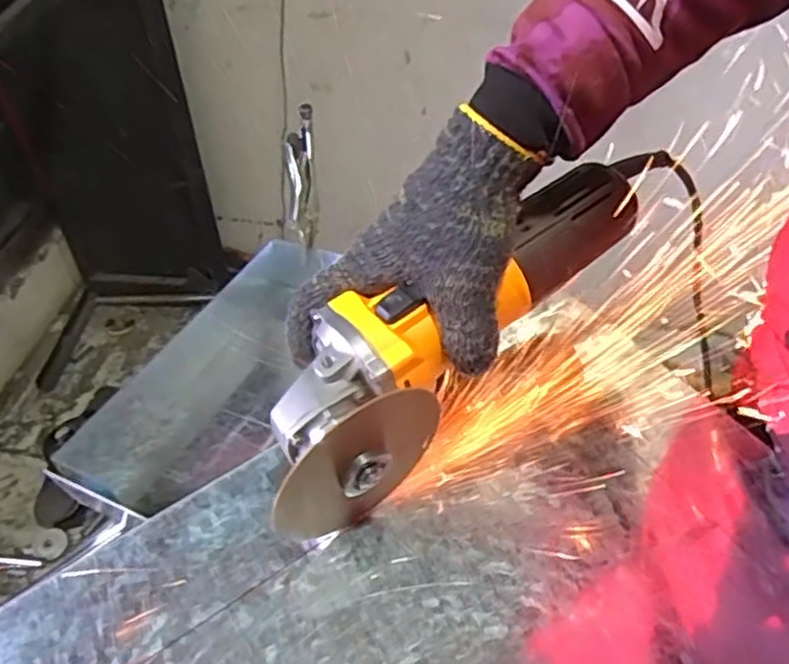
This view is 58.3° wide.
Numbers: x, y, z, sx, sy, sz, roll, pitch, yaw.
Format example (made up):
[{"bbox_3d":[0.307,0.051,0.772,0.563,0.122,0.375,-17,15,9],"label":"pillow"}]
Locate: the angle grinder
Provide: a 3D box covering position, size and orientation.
[{"bbox_3d":[0.035,0.003,0.416,0.281,0.088,0.080,-40,57,-20],"label":"angle grinder"}]

